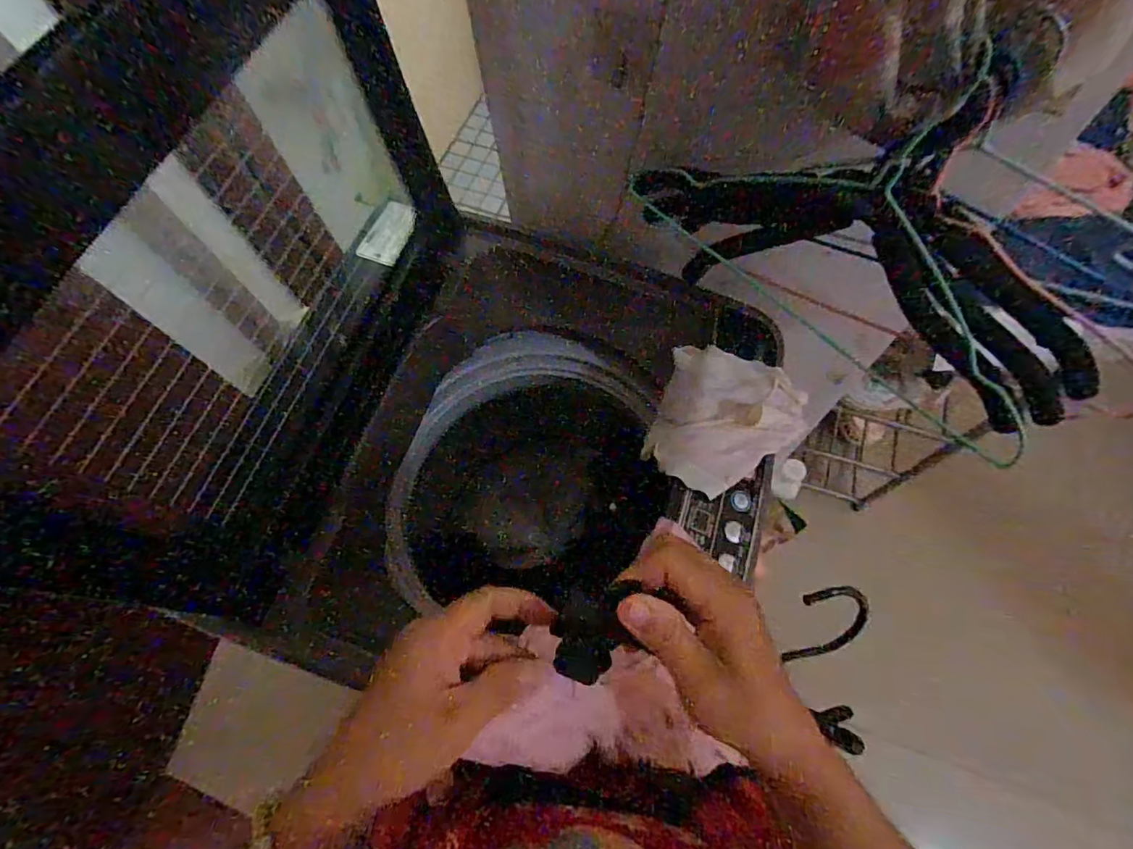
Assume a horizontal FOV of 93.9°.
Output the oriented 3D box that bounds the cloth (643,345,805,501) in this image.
[{"bbox_3d":[0.163,0.007,0.550,0.148,0.072,0.156,18,66,12],"label":"cloth"}]

